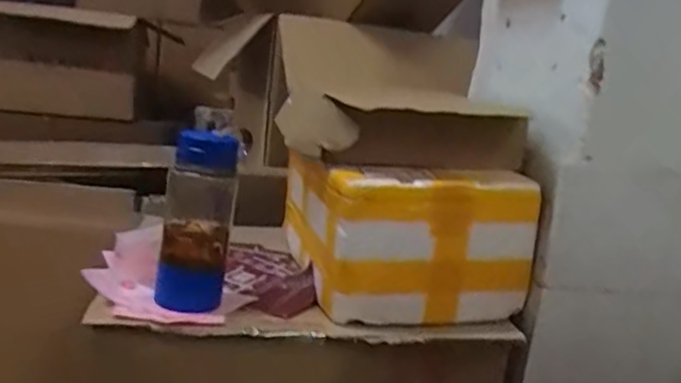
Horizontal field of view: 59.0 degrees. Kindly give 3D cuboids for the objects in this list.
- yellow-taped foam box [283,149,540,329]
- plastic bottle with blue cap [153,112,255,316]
[{"bbox_3d":[0.079,0.049,0.813,0.292,0.176,0.218,5,13,-13],"label":"yellow-taped foam box"},{"bbox_3d":[-0.166,0.021,0.730,0.091,0.234,0.097,5,13,-13],"label":"plastic bottle with blue cap"}]

